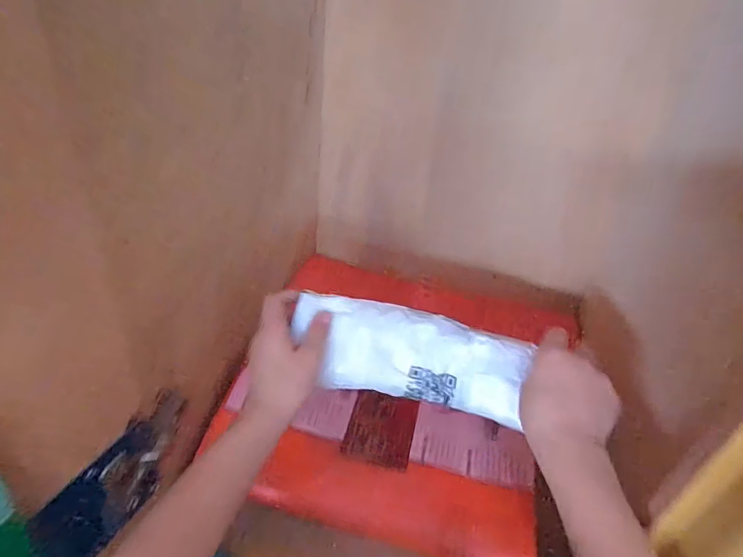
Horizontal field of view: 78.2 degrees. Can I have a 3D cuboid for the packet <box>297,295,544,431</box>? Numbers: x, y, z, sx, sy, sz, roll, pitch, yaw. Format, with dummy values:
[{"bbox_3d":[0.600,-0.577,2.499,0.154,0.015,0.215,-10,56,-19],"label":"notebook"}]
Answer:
[{"bbox_3d":[0.032,0.065,0.389,0.192,0.074,0.028,13,-2,-2],"label":"packet"}]

